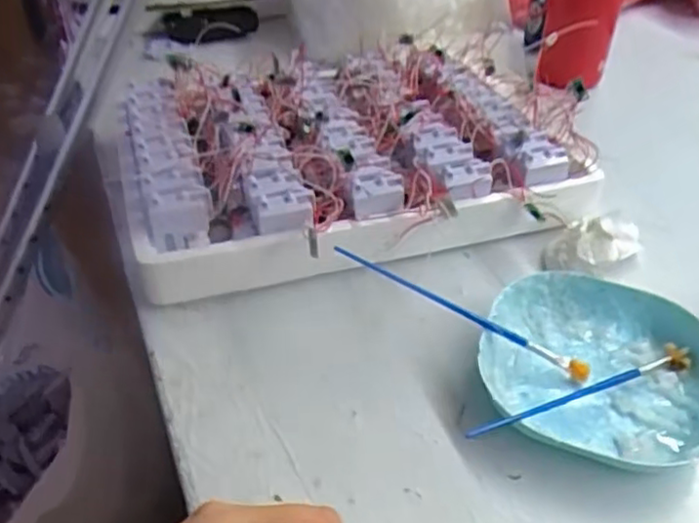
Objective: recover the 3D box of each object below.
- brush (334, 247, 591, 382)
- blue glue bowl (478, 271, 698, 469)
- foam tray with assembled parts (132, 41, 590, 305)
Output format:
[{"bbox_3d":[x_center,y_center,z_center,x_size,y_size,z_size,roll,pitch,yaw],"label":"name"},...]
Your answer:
[{"bbox_3d":[0.071,0.031,0.388,0.154,0.009,0.007,27,41,1],"label":"brush"},{"bbox_3d":[0.146,0.059,0.385,0.131,0.029,0.125,1,38,-1],"label":"blue glue bowl"},{"bbox_3d":[-0.002,-0.092,0.531,0.347,0.071,0.255,-10,40,-14],"label":"foam tray with assembled parts"}]

